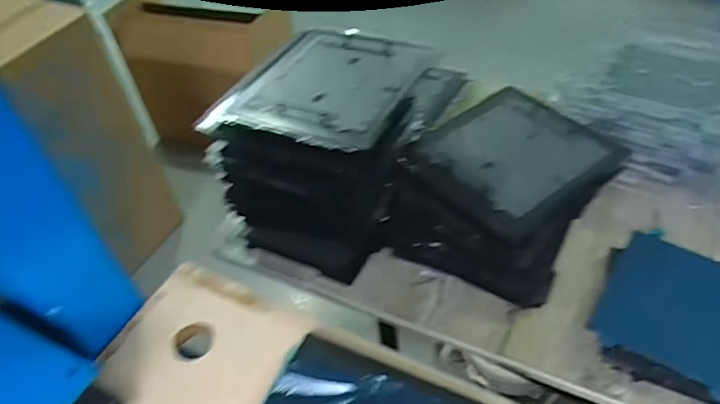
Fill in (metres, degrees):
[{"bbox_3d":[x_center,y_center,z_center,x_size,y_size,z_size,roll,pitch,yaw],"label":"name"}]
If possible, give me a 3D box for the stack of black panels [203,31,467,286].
[{"bbox_3d":[-0.046,-0.078,0.886,0.258,0.276,0.263,18,52,23],"label":"stack of black panels"}]

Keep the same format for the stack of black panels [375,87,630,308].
[{"bbox_3d":[0.208,-0.016,0.843,0.258,0.150,0.309,29,57,31],"label":"stack of black panels"}]

